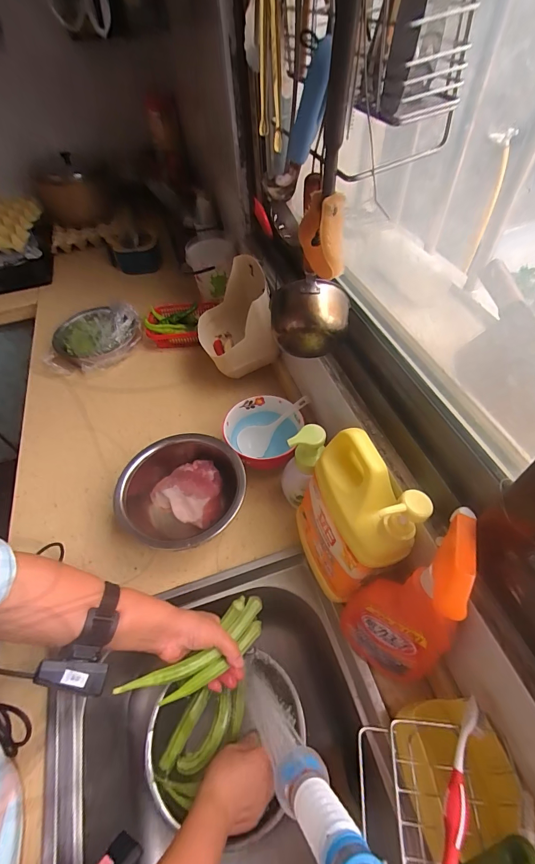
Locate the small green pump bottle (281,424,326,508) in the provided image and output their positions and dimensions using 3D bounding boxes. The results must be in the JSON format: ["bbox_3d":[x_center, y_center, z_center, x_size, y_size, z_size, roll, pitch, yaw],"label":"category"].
[{"bbox_3d":[0.049,0.050,0.540,0.062,0.154,0.052,17,55,16],"label":"small green pump bottle"}]

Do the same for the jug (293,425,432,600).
[{"bbox_3d":[0.093,0.103,0.443,0.085,0.223,0.149,-17,53,-10],"label":"jug"}]

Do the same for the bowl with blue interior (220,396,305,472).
[{"bbox_3d":[-0.008,0.014,0.647,0.130,0.089,0.151,7,53,9],"label":"bowl with blue interior"}]

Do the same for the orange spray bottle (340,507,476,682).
[{"bbox_3d":[0.151,0.189,0.374,0.099,0.244,0.092,-20,53,-11],"label":"orange spray bottle"}]

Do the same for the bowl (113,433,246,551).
[{"bbox_3d":[-0.130,0.105,0.585,0.189,0.095,0.194,-2,52,2],"label":"bowl"}]

